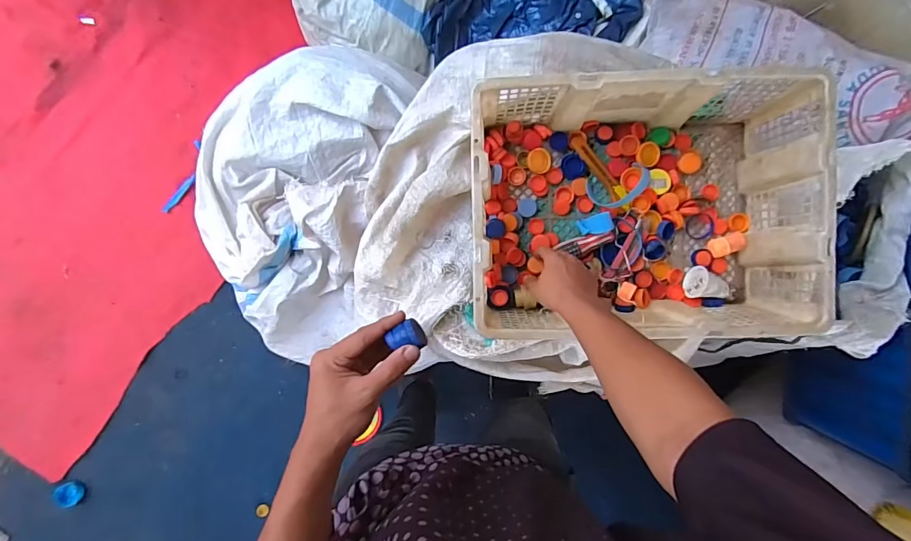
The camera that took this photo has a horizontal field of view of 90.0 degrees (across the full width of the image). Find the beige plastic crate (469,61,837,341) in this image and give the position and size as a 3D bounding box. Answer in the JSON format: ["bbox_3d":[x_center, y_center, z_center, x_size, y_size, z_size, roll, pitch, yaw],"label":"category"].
[{"bbox_3d":[0.262,-0.086,0.684,0.483,0.217,0.351,-1,88,-9],"label":"beige plastic crate"}]

